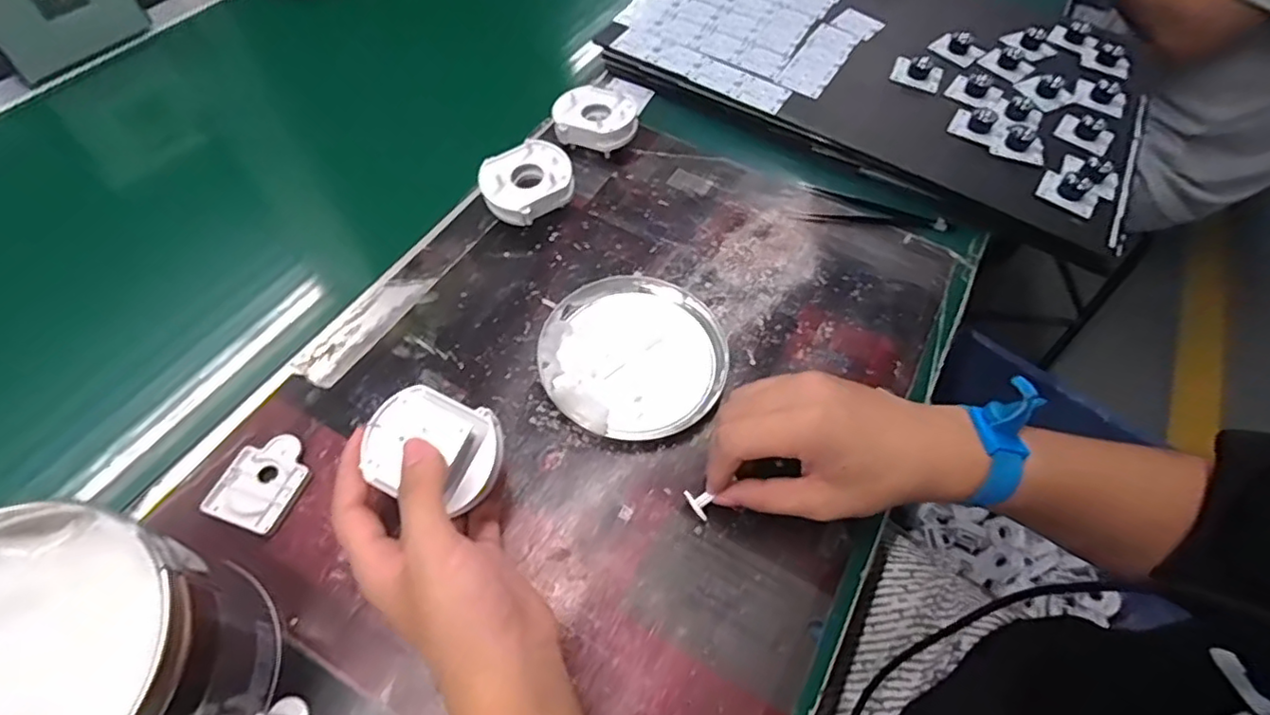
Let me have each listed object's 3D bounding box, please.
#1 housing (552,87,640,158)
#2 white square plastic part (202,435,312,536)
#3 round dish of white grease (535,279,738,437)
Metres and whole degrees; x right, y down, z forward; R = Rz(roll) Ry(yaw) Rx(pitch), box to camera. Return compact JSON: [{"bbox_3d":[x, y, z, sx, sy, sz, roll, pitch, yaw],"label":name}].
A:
[{"bbox_3d":[-0.033,-0.205,0.532,0.071,0.037,0.061,16,60,6],"label":"housing"},{"bbox_3d":[-0.222,0.072,0.362,0.049,0.008,0.056,19,60,8],"label":"white square plastic part"},{"bbox_3d":[0.000,-0.004,0.425,0.128,0.014,0.123,1,59,-2],"label":"round dish of white grease"}]

